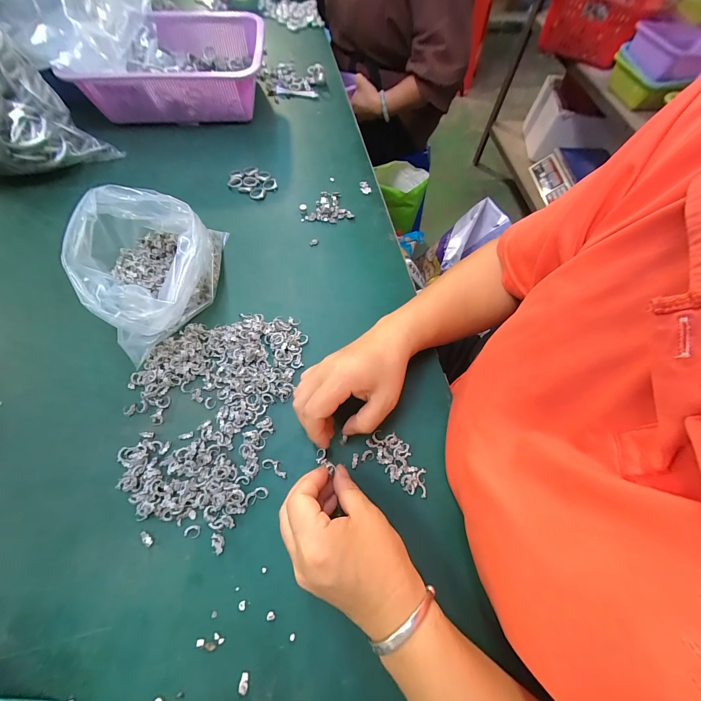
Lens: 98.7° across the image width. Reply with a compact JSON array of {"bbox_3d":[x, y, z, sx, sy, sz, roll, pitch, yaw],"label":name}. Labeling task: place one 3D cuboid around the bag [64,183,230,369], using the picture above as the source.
[{"bbox_3d":[-0.214,-0.090,0.328,0.125,0.097,0.175,-9,64,-6],"label":"bag"}]

